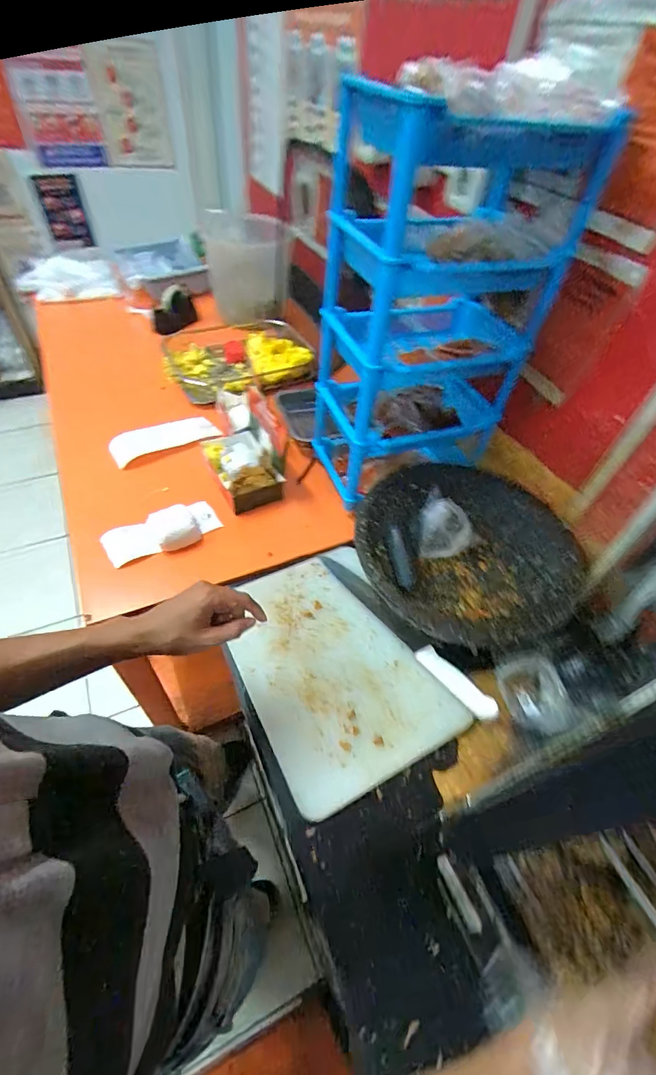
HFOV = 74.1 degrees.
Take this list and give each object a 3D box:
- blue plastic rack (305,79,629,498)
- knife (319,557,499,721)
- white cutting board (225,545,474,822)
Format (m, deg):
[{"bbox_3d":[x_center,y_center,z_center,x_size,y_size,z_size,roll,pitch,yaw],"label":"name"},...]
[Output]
[{"bbox_3d":[0.165,-0.361,0.748,0.334,0.548,0.232,-19,54,-20],"label":"blue plastic rack"},{"bbox_3d":[0.115,0.143,0.695,0.034,0.028,0.357,-30,59,-27],"label":"knife"},{"bbox_3d":[0.002,0.182,0.658,0.257,0.030,0.354,-21,55,-22],"label":"white cutting board"}]

